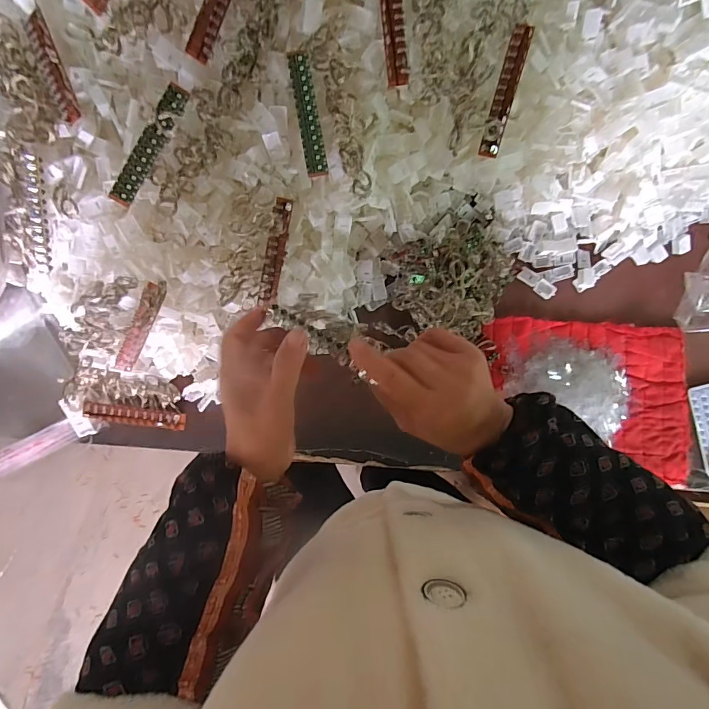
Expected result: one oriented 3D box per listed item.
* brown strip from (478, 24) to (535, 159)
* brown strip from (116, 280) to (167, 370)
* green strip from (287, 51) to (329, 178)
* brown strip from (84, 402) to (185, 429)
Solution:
[{"bbox_3d":[0.165,-0.285,0.445,0.021,0.022,0.124,11,109,-3],"label":"brown strip"},{"bbox_3d":[-0.248,-0.029,0.472,0.020,0.007,0.133,28,117,-19],"label":"brown strip"},{"bbox_3d":[-0.047,-0.244,0.415,0.021,0.012,0.125,-10,90,-4],"label":"green strip"},{"bbox_3d":[-0.287,0.081,0.535,0.126,0.013,0.022,9,89,-3],"label":"brown strip"}]

